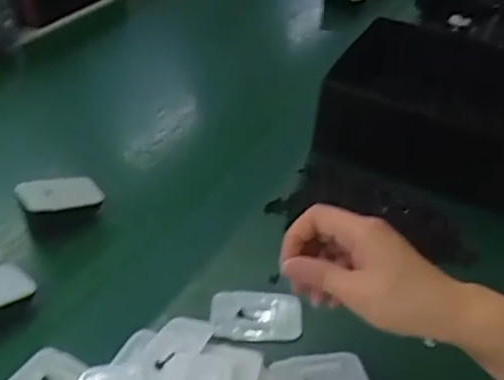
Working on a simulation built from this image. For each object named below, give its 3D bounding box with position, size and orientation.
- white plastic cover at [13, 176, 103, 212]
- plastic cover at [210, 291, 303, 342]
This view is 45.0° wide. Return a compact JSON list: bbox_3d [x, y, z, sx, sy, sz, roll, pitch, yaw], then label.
[{"bbox_3d":[-0.171,0.004,0.543,0.072,0.017,0.030,-1,78,-35],"label":"white plastic cover"},{"bbox_3d":[0.003,0.098,0.480,0.071,0.011,0.041,1,57,6],"label":"plastic cover"}]

